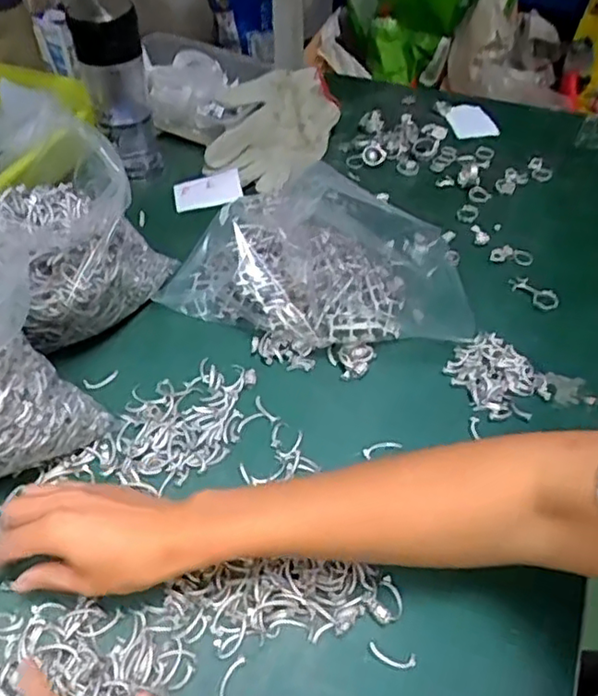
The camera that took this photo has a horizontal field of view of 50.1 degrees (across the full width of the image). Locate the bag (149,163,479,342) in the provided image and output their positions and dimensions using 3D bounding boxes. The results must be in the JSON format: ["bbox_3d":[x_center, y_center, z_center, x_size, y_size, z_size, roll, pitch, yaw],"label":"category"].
[{"bbox_3d":[0.015,-0.093,0.607,0.285,0.065,0.216,-1,50,0],"label":"bag"}]

